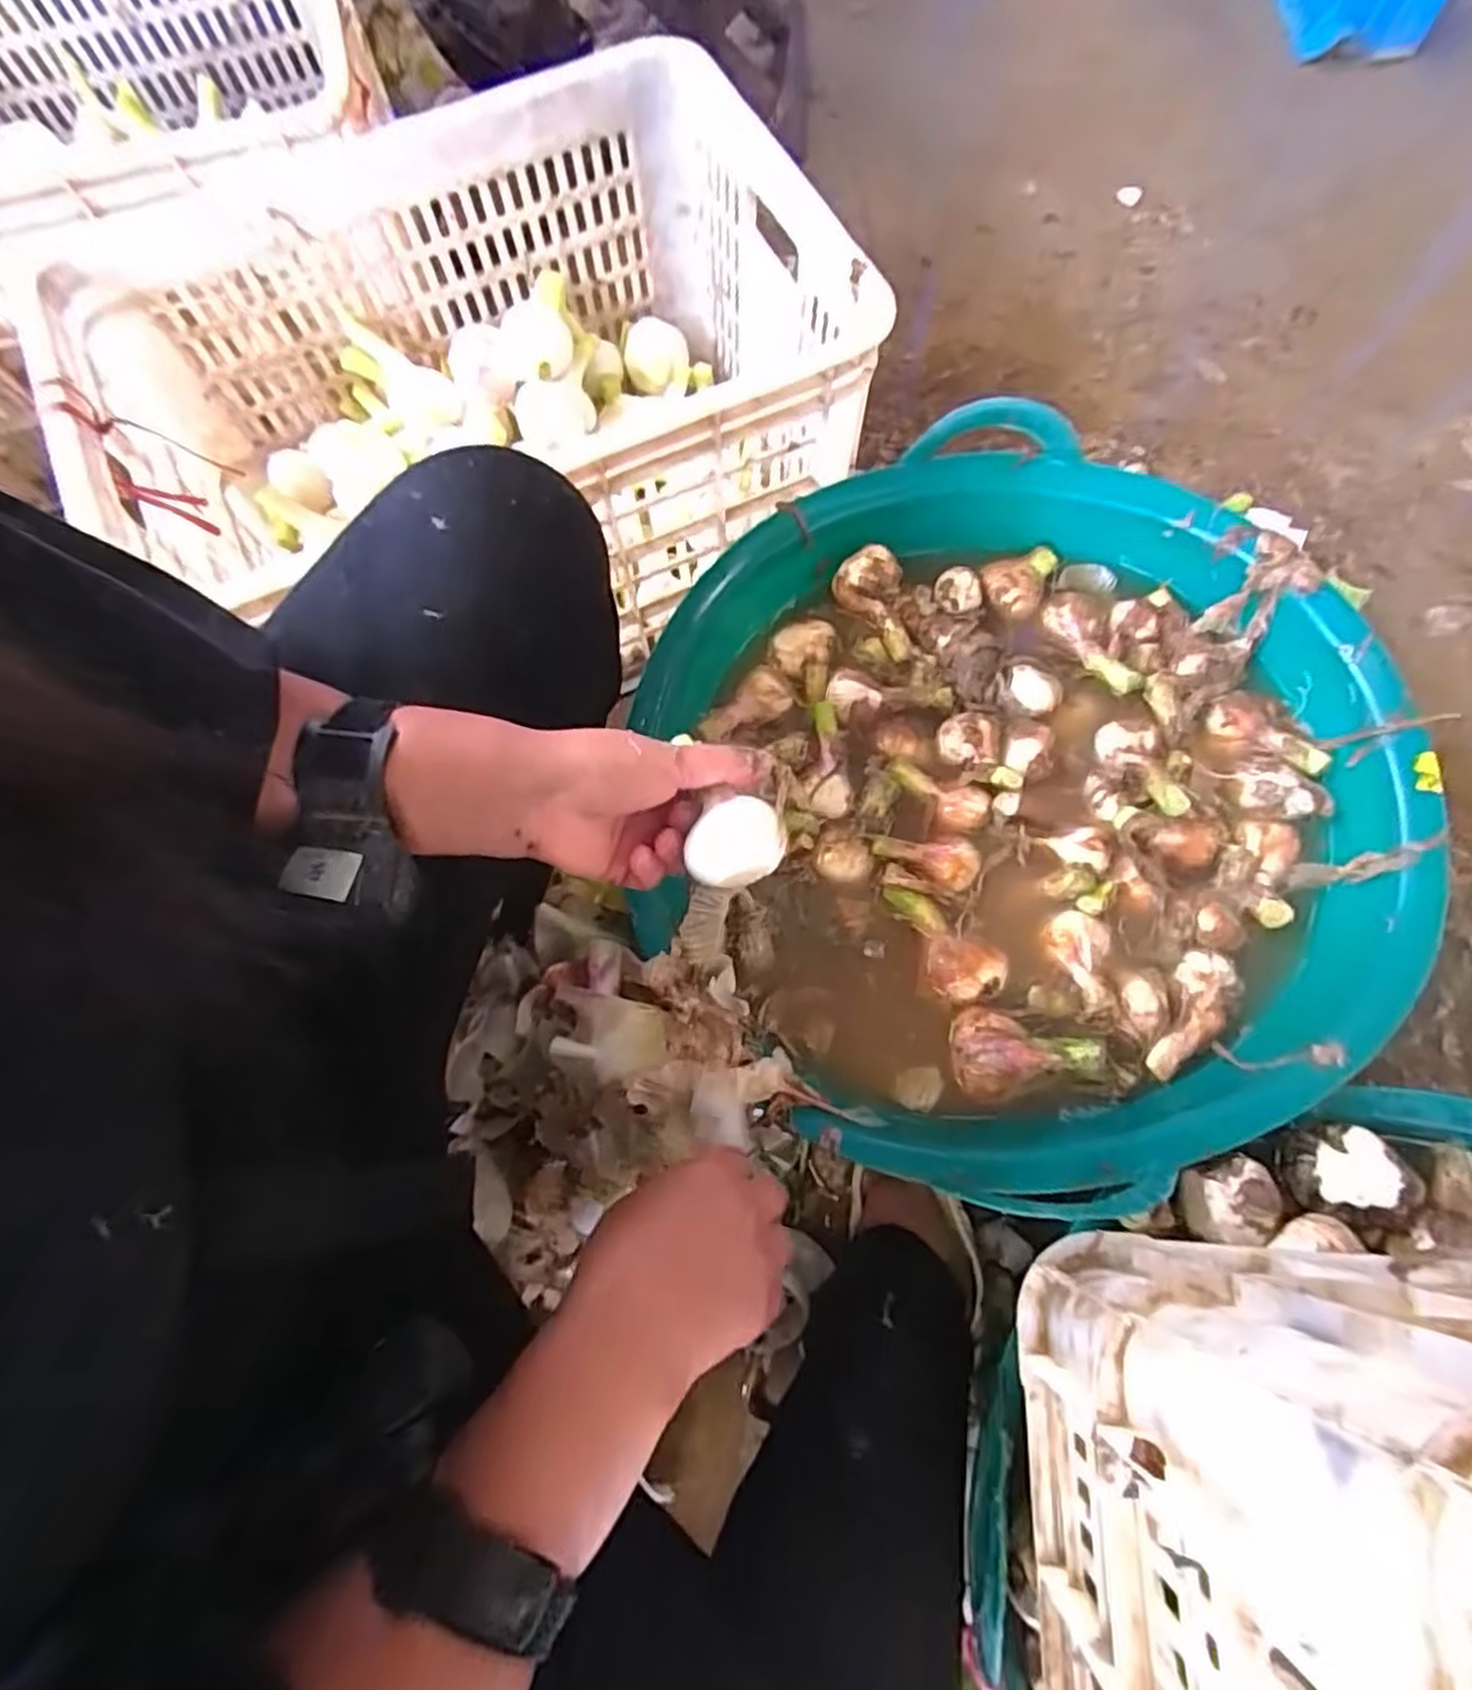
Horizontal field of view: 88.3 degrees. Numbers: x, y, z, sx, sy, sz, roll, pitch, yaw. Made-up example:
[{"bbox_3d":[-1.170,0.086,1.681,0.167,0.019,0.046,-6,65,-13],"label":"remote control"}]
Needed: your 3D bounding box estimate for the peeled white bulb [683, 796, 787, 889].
[{"bbox_3d":[-0.001,0.000,0.372,0.048,0.025,0.036,-24,74,-5],"label":"peeled white bulb"}]

